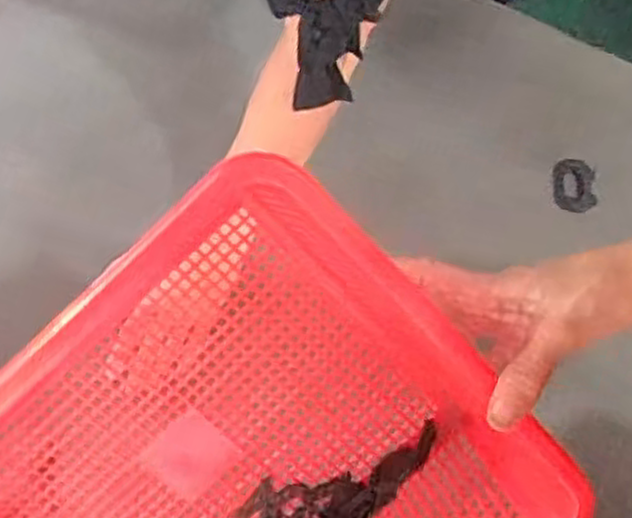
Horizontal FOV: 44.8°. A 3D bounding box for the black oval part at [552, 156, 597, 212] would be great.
[{"bbox_3d":[0.270,-0.078,0.800,0.047,0.012,0.059,4,65,-1],"label":"black oval part"}]

